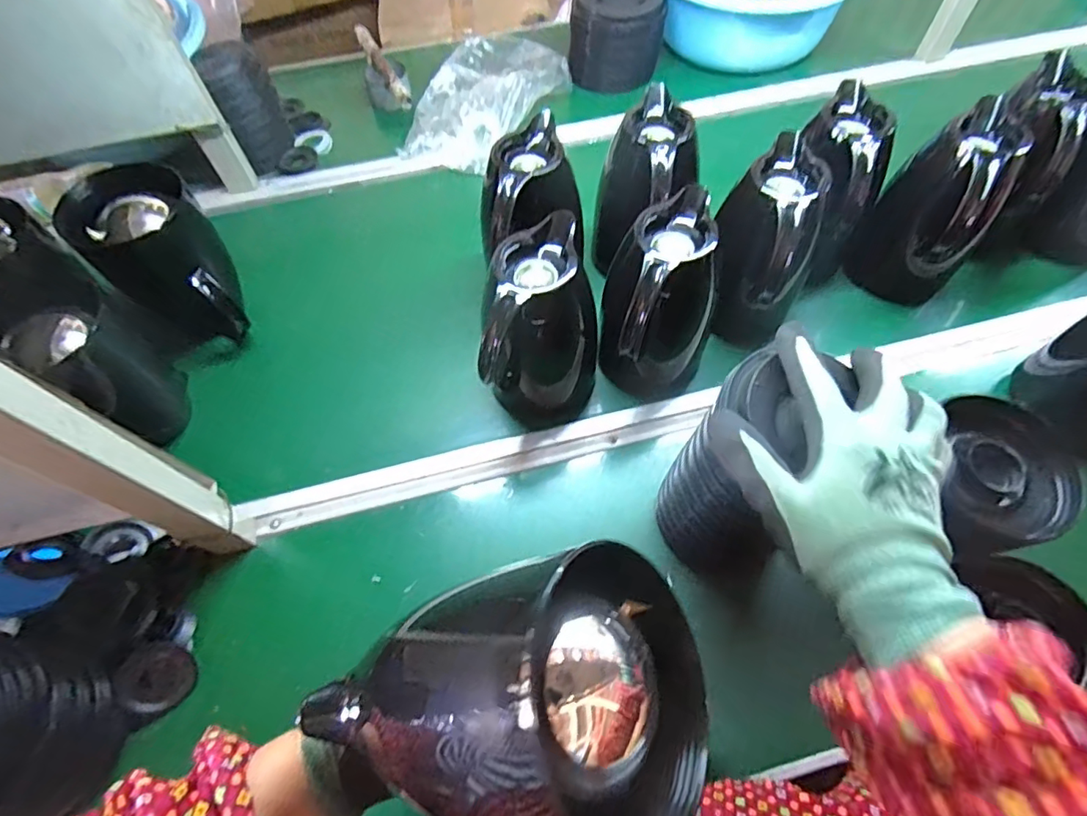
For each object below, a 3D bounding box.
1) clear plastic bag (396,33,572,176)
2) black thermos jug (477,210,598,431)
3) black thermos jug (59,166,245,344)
[{"bbox_3d":[-0.117,-0.507,0.877,0.207,0.068,0.289,27,65,17],"label":"clear plastic bag"},{"bbox_3d":[0.003,-0.072,0.566,0.100,0.196,0.143,5,60,6],"label":"black thermos jug"},{"bbox_3d":[-0.438,-0.166,0.639,0.123,0.171,0.116,-37,65,-17],"label":"black thermos jug"}]

